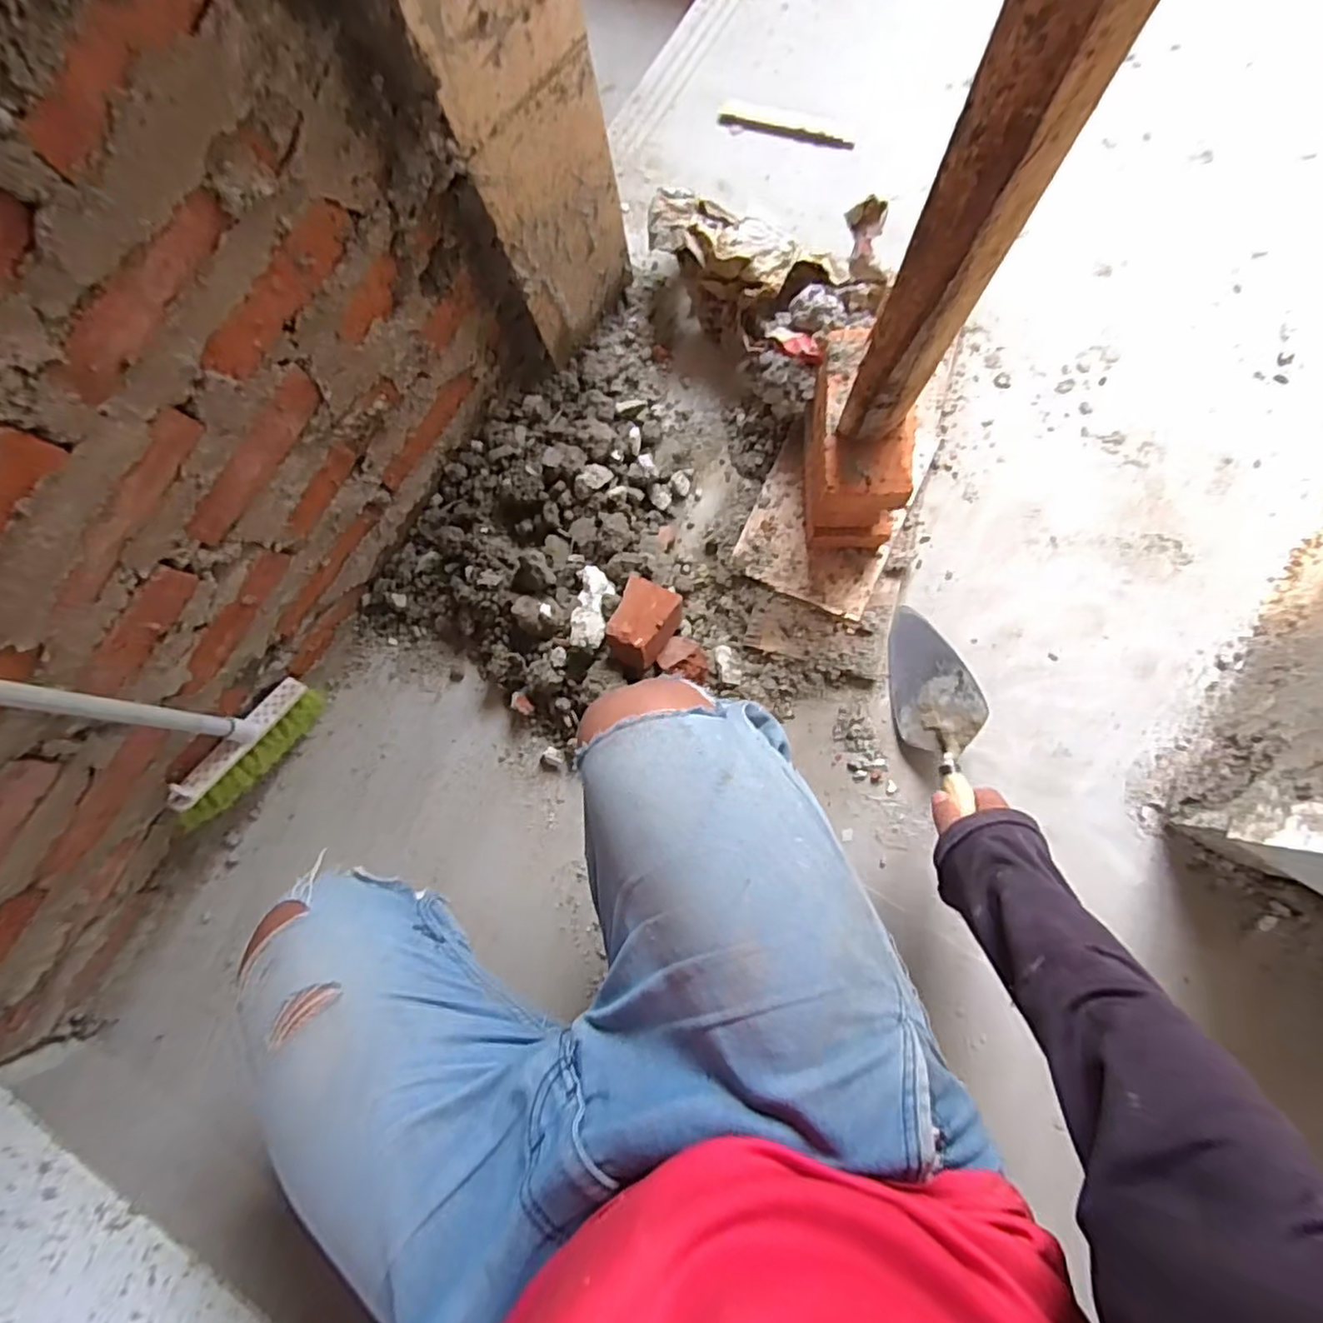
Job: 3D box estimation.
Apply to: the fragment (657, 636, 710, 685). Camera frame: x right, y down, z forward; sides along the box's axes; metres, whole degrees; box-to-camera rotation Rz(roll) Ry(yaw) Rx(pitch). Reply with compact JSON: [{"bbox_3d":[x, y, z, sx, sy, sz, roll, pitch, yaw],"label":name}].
[{"bbox_3d":[0.023,-0.003,0.669,0.053,0.035,0.044,18,84,6],"label":"fragment"}]

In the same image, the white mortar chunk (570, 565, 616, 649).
[{"bbox_3d":[-0.073,-0.058,0.674,0.036,0.024,0.090,4,68,5],"label":"white mortar chunk"}]

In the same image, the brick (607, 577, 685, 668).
[{"bbox_3d":[-0.021,-0.038,0.663,0.059,0.049,0.087,23,63,24],"label":"brick"}]

